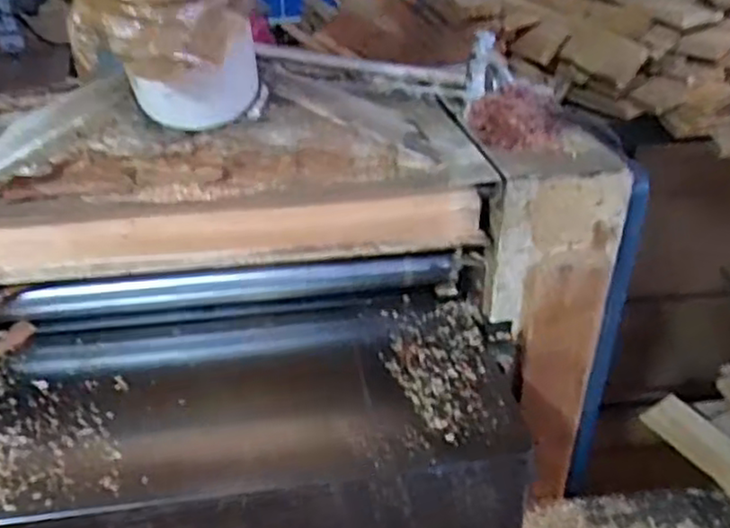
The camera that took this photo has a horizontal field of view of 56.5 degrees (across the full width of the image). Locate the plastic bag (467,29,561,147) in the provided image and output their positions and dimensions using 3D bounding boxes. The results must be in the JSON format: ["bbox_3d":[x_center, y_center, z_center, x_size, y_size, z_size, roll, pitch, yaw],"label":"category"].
[{"bbox_3d":[0.161,-0.187,0.733,0.100,0.077,0.138,5,32,7],"label":"plastic bag"}]

